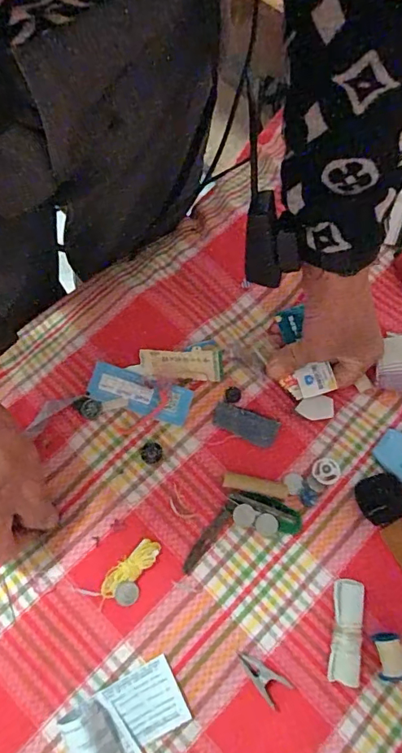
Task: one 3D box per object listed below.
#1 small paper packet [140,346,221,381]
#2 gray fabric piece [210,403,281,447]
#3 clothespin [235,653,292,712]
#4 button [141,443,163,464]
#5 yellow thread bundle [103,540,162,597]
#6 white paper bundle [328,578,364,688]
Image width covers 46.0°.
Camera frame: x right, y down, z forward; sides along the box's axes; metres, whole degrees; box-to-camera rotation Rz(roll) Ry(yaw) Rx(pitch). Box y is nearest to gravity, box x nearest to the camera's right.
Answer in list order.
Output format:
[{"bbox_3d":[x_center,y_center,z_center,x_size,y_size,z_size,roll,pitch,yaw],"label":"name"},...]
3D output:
[{"bbox_3d":[-0.019,-0.011,0.426,0.072,0.008,0.028,3,89,3],"label":"small paper packet"},{"bbox_3d":[0.040,0.044,0.425,0.059,0.004,0.027,18,64,-7],"label":"gray fabric piece"},{"bbox_3d":[0.046,0.225,0.353,0.044,0.013,0.021,41,73,11],"label":"clothespin"},{"bbox_3d":[-0.042,0.066,0.405,0.018,0.004,0.018,0,69,-1],"label":"button"},{"bbox_3d":[-0.056,0.151,0.374,0.054,0.005,0.019,-40,75,-15],"label":"yellow thread bundle"},{"bbox_3d":[0.111,0.194,0.362,0.022,0.014,0.070,12,70,3],"label":"white paper bundle"}]

